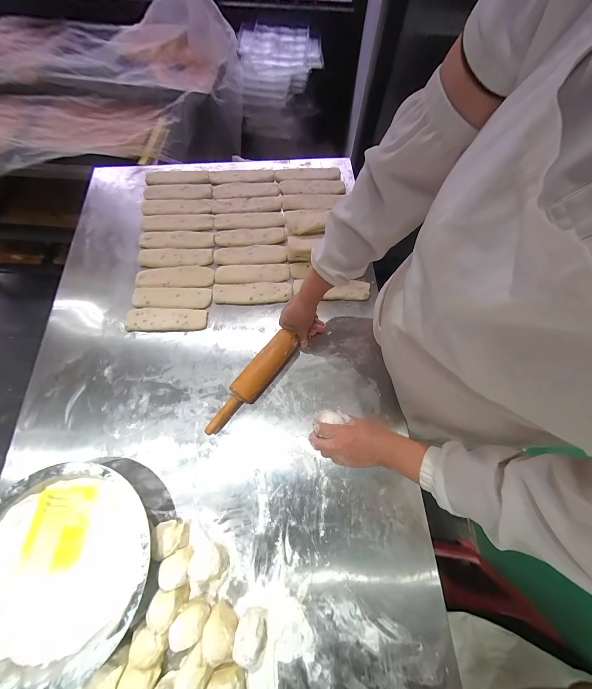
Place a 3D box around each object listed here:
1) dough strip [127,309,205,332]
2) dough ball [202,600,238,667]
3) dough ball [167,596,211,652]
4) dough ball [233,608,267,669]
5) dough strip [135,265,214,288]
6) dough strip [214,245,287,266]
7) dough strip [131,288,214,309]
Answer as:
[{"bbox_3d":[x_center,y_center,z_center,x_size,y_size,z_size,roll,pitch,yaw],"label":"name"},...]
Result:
[{"bbox_3d":[-0.309,-0.059,0.600,0.187,0.006,0.057,0,69,0],"label":"dough strip"},{"bbox_3d":[-0.115,0.439,0.387,0.045,0.053,0.049,0,69,0],"label":"dough ball"},{"bbox_3d":[-0.162,0.429,0.395,0.043,0.047,0.059,34,73,12],"label":"dough ball"},{"bbox_3d":[-0.068,0.444,0.387,0.046,0.050,0.048,0,69,0],"label":"dough ball"},{"bbox_3d":[-0.305,-0.172,0.639,0.186,0.010,0.064,-6,70,-2],"label":"dough strip"},{"bbox_3d":[-0.121,-0.239,0.673,0.187,0.007,0.057,-6,70,-2],"label":"dough strip"},{"bbox_3d":[-0.303,-0.116,0.618,0.183,0.010,0.055,-1,69,-1],"label":"dough strip"}]

